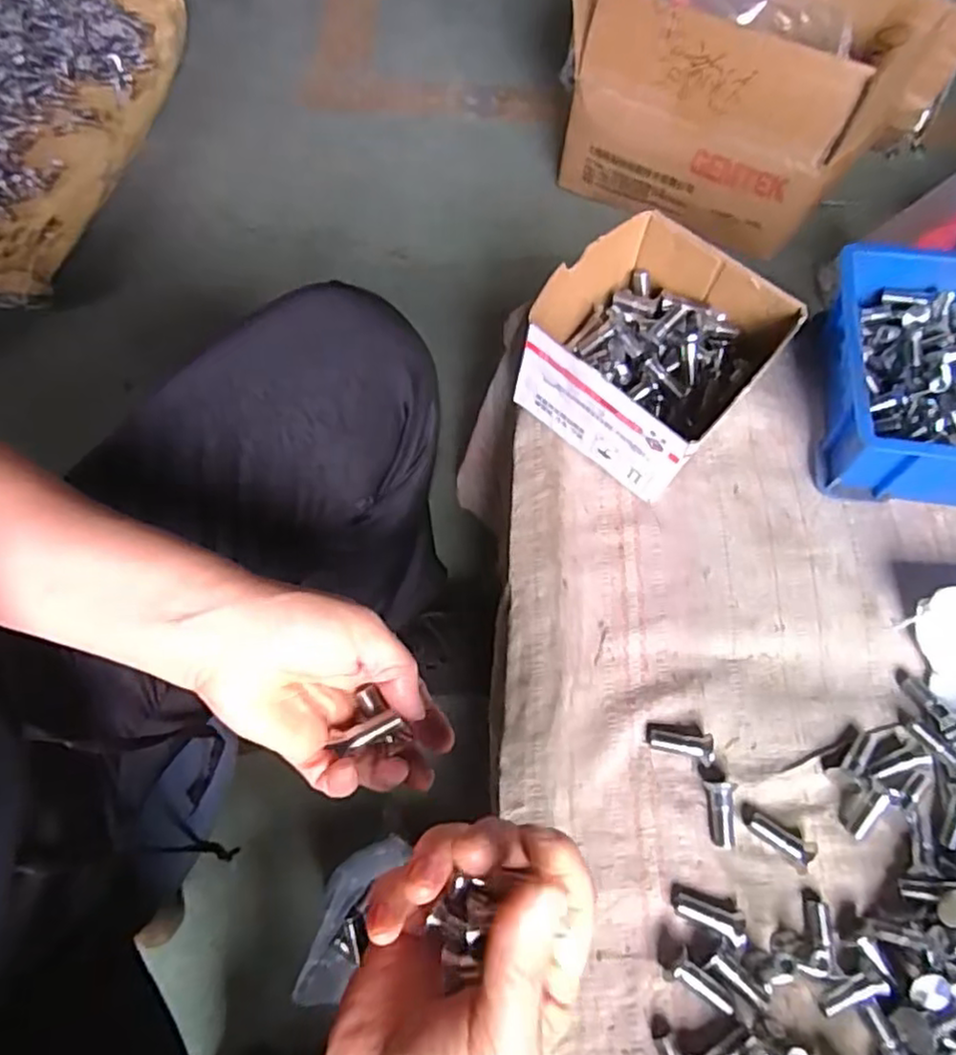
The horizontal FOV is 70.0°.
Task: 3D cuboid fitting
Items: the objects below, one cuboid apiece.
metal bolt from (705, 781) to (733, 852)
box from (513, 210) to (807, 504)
[{"bbox_3d":[0.136,0.162,0.384,0.012,0.011,0.035,1,77,-2],"label":"metal bolt"},{"bbox_3d":[0.118,-0.118,0.481,0.143,0.092,0.148,39,70,14],"label":"box"}]

